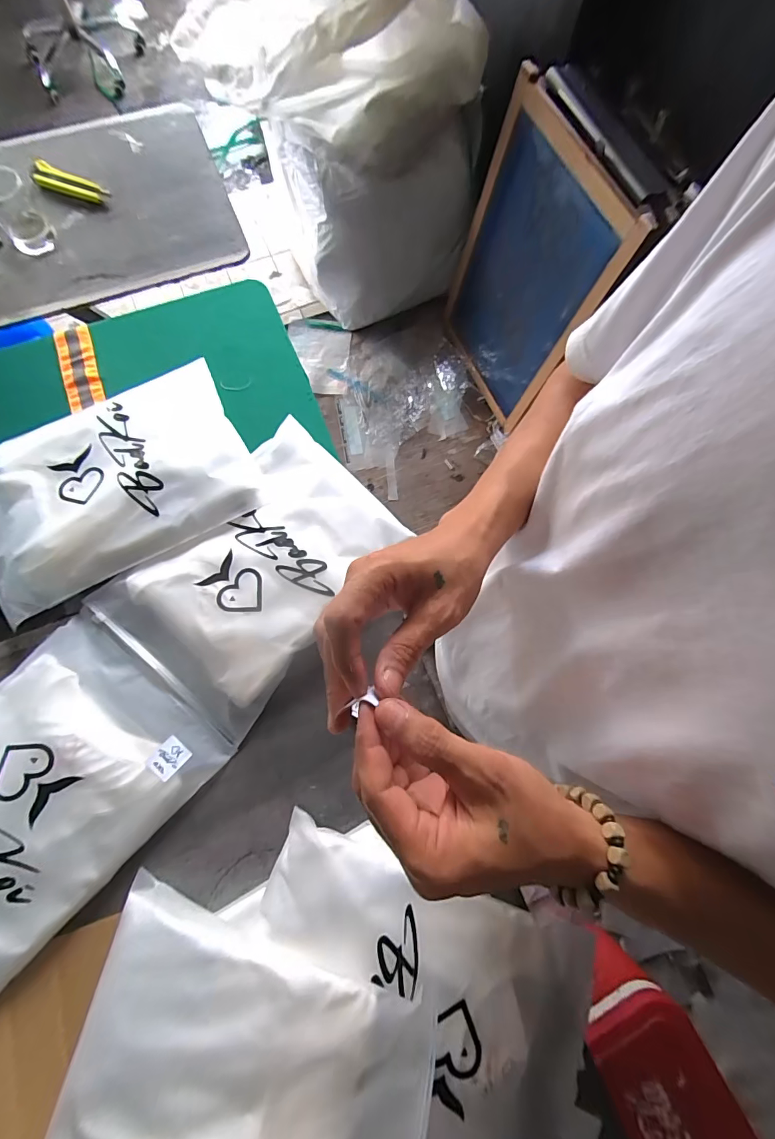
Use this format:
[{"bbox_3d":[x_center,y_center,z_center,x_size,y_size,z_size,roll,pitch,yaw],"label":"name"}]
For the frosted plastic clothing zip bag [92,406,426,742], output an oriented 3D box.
[{"bbox_3d":[-0.168,-0.006,0.553,0.242,0.035,0.355,39,78,8],"label":"frosted plastic clothing zip bag"}]

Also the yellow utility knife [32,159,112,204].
[{"bbox_3d":[-0.556,-0.674,0.737,0.135,0.012,0.044,21,76,4],"label":"yellow utility knife"}]

